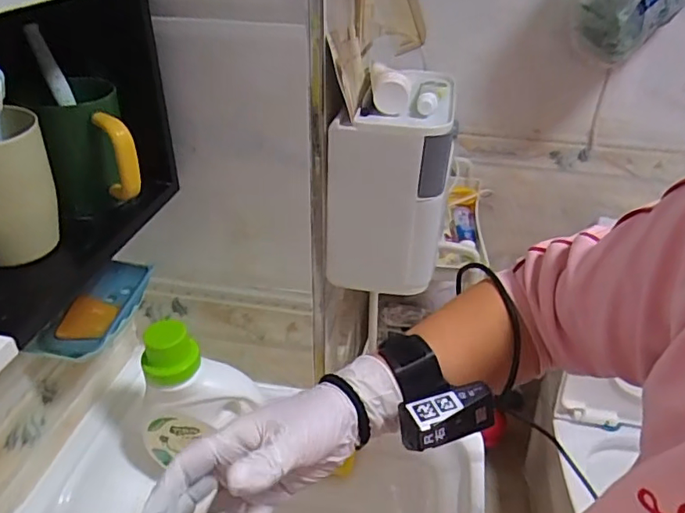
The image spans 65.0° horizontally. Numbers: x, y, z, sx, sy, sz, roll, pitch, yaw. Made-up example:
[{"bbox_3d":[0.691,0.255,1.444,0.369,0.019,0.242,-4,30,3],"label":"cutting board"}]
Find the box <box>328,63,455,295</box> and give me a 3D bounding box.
[{"bbox_3d":[0.059,-0.106,0.650,0.126,0.235,0.184,6,34,7],"label":"box"}]

